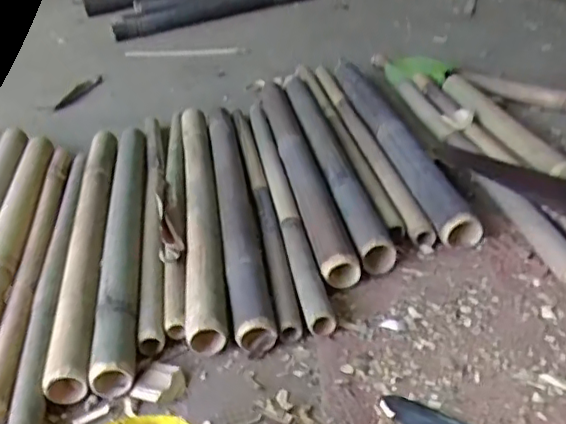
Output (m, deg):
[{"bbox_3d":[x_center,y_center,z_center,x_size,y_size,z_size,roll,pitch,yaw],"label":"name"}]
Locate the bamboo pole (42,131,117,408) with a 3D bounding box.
[{"bbox_3d":[-0.304,0.016,0.932,0.058,0.043,0.652,-11,35,-5],"label":"bamboo pole"}]

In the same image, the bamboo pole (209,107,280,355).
[{"bbox_3d":[-0.083,-0.042,0.995,0.056,0.042,0.711,-10,35,-4],"label":"bamboo pole"}]

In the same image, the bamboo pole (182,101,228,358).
[{"bbox_3d":[-0.141,-0.038,0.982,0.055,0.042,0.682,-10,35,-4],"label":"bamboo pole"}]

